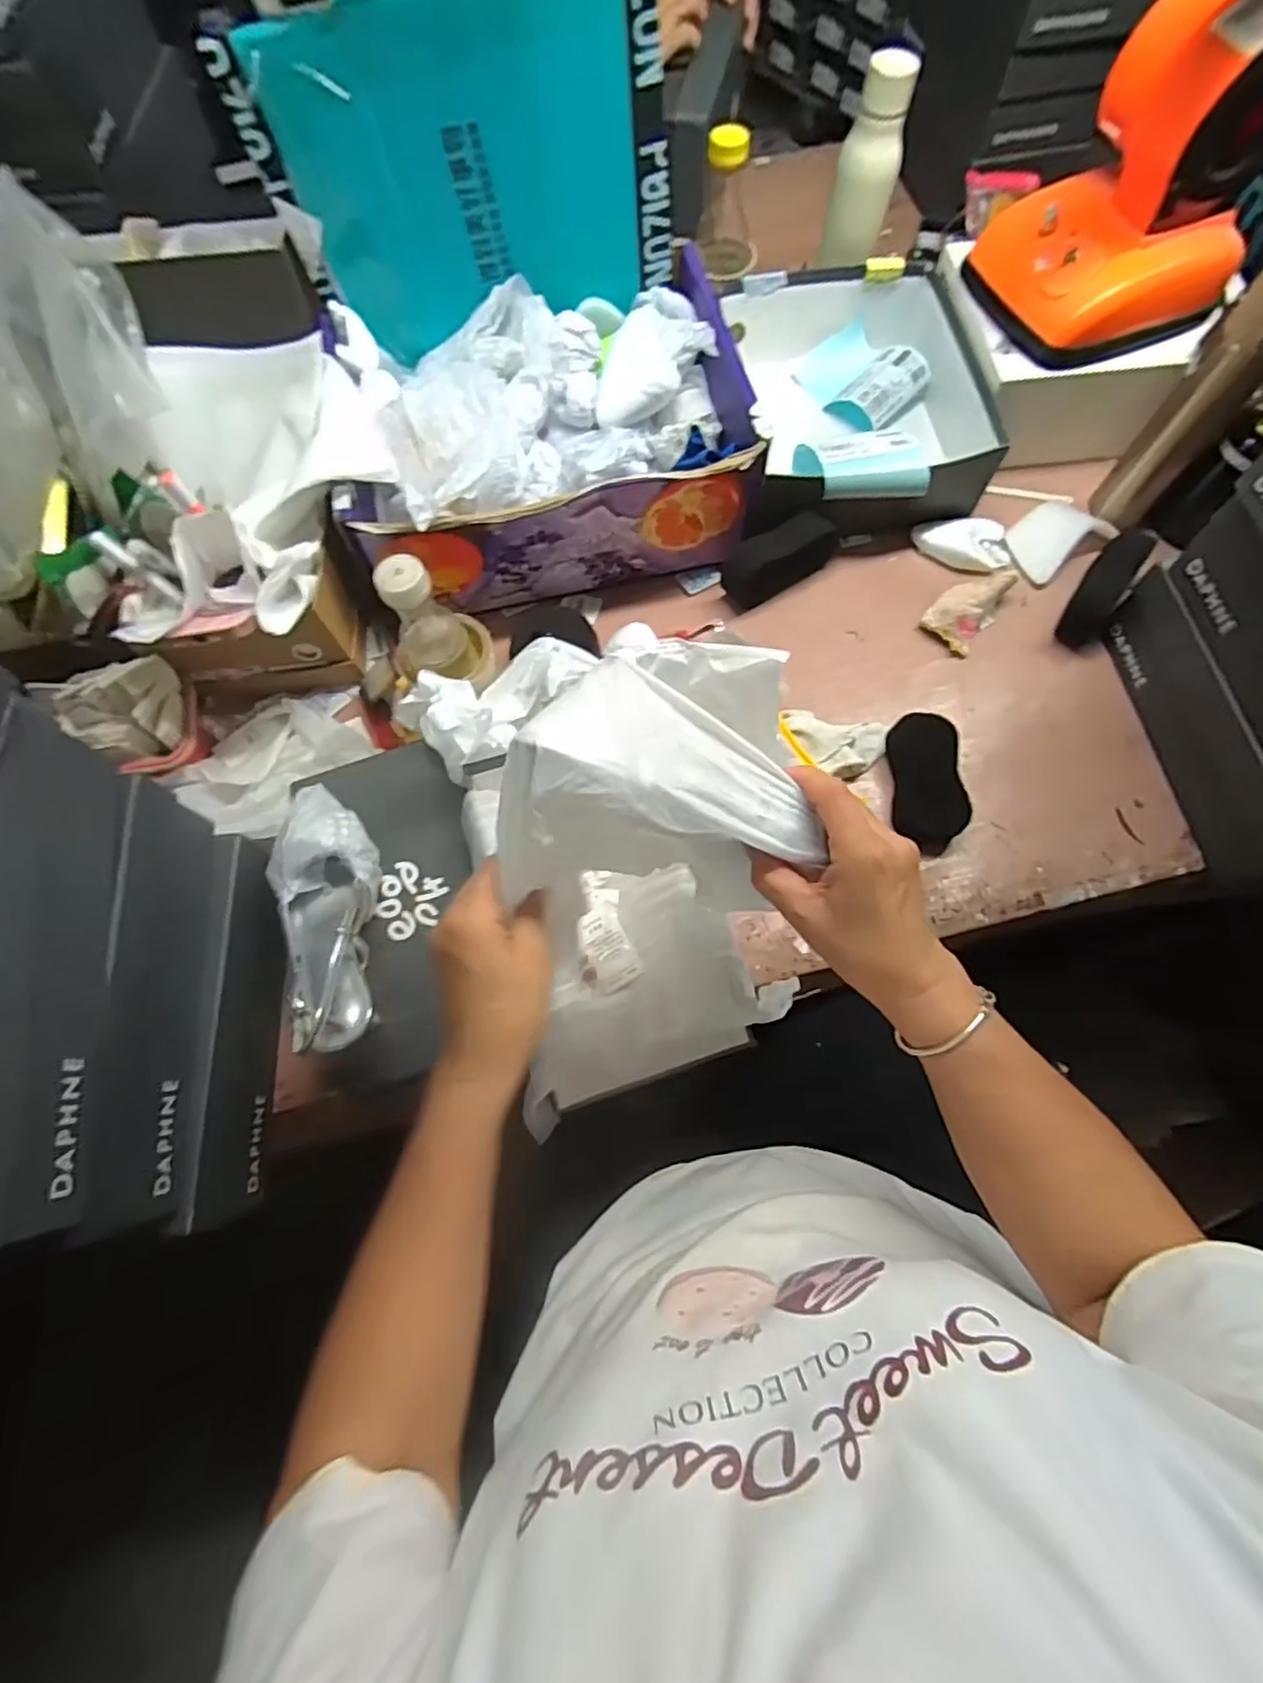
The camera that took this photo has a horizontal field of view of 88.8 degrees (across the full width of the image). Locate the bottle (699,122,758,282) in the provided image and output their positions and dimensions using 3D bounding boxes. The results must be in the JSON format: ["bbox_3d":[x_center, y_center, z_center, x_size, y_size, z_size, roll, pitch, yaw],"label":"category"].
[{"bbox_3d":[0.115,-0.735,0.747,0.072,0.130,0.055,9,72,5],"label":"bottle"}]

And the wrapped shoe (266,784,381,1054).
[{"bbox_3d":[-0.251,0.056,0.534,0.087,0.070,0.236,-19,59,-4],"label":"wrapped shoe"}]

